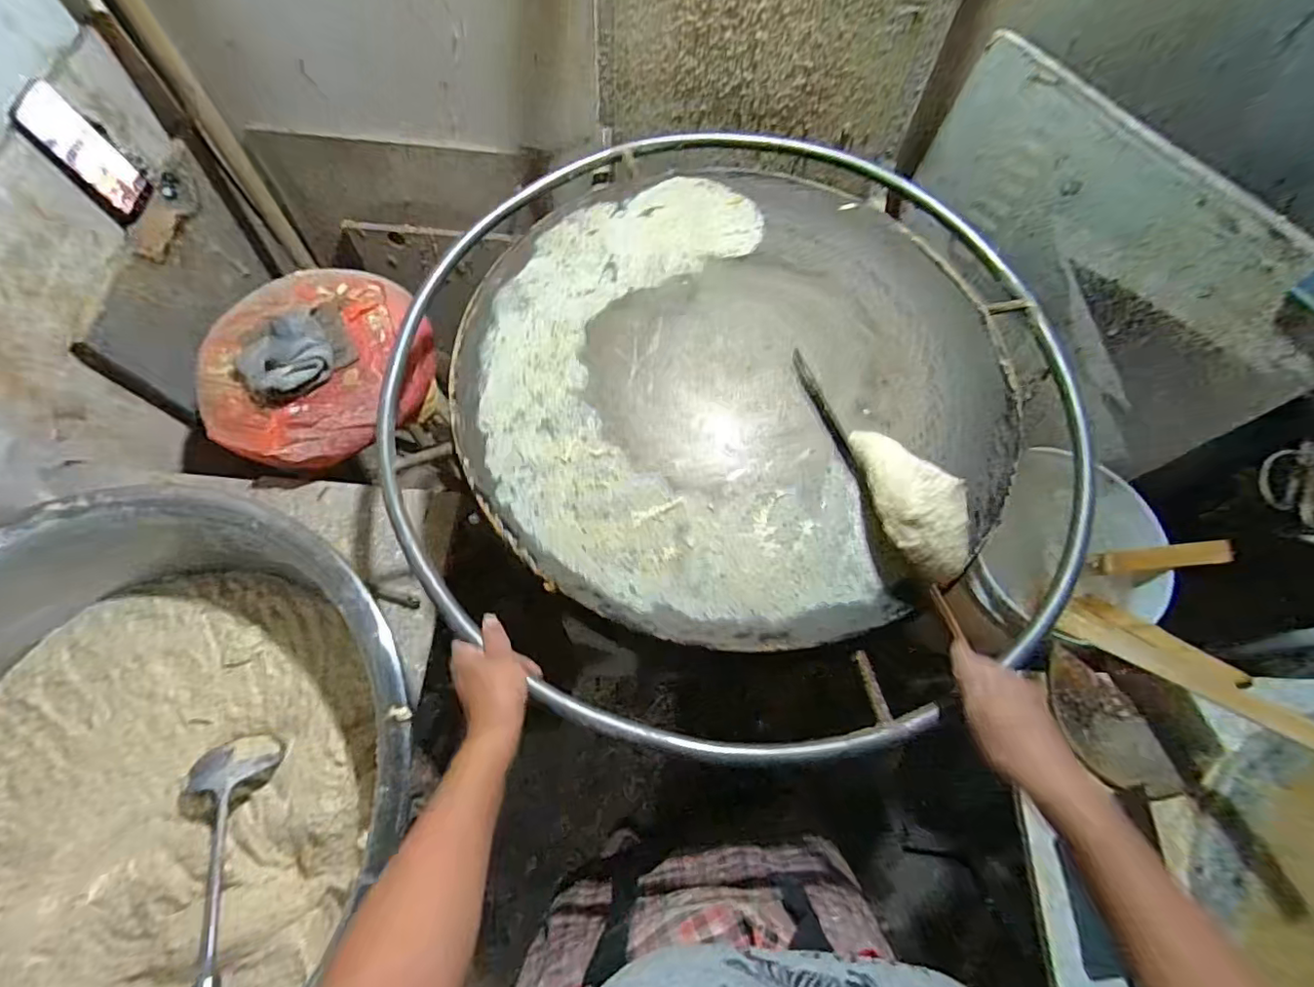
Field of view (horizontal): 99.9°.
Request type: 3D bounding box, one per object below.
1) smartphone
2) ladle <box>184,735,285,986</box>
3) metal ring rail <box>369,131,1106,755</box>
[{"bbox_3d":[-0.788,-0.463,0.765,0.006,0.154,0.088,1,63,12],"label":"smartphone"},{"bbox_3d":[-0.402,0.378,0.504,0.079,0.047,0.336,-23,45,-11],"label":"ladle"},{"bbox_3d":[0.083,-0.154,0.663,0.799,0.049,0.846,0,66,-1],"label":"metal ring rail"}]

